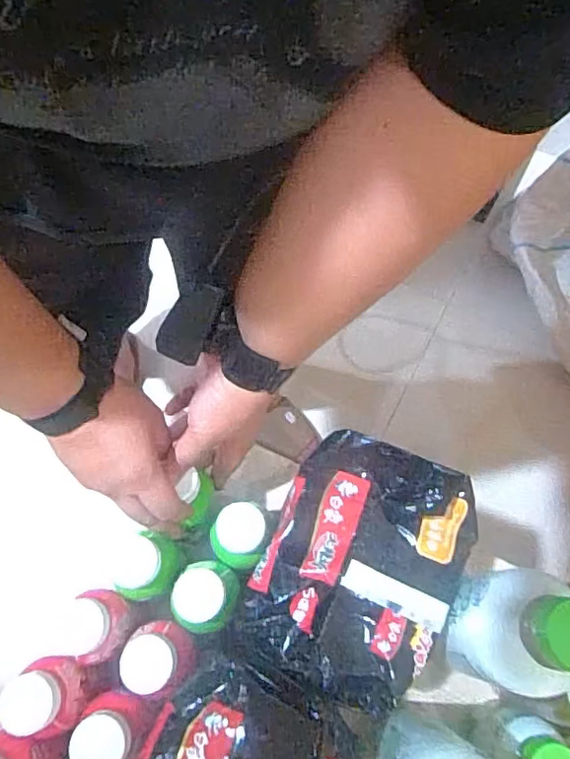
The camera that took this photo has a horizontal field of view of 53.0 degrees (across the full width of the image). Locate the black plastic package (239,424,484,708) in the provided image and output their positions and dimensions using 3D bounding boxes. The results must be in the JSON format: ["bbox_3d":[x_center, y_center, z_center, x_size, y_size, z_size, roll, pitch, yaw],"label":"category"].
[{"bbox_3d":[0.059,0.140,0.435,0.144,0.044,0.179,21,70,8],"label":"black plastic package"}]

